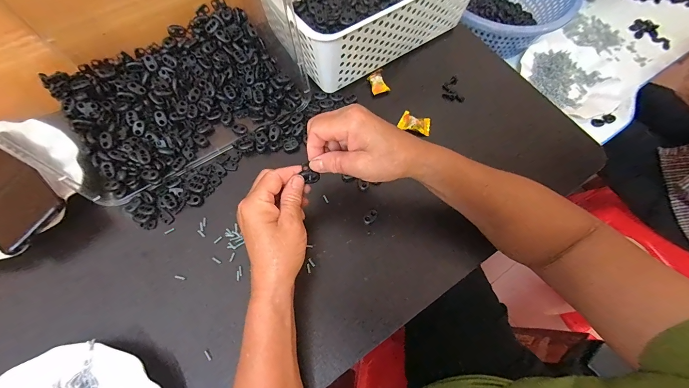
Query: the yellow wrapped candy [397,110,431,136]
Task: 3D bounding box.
[{"bbox_3d":[0.100,-0.101,0.412,0.045,0.015,0.026,12,69,3],"label":"yellow wrapped candy"}]

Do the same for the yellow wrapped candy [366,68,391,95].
[{"bbox_3d":[0.050,-0.168,0.442,0.027,0.014,0.035,-21,71,-10],"label":"yellow wrapped candy"}]

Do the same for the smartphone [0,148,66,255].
[{"bbox_3d":[-0.401,-0.005,0.348,0.176,0.012,0.071,32,72,21],"label":"smartphone"}]

